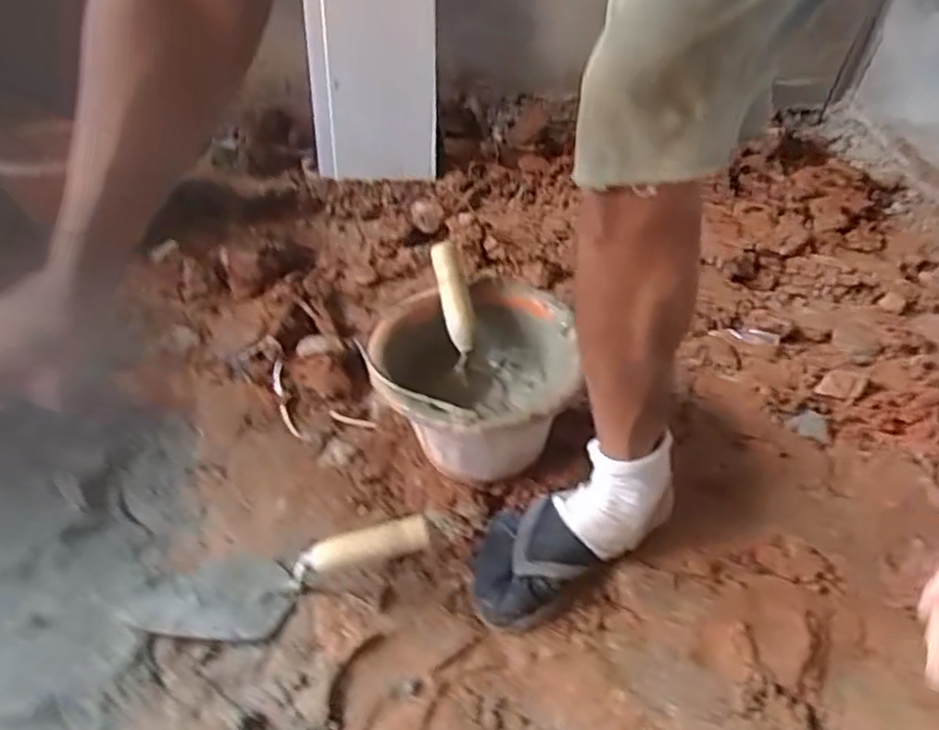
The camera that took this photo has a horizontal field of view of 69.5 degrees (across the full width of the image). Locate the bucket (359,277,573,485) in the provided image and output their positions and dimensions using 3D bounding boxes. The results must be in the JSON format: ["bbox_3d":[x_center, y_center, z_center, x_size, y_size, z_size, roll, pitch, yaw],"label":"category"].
[{"bbox_3d":[0.013,0.023,0.831,0.242,0.163,0.263,33,49,30],"label":"bucket"}]

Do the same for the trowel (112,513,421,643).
[{"bbox_3d":[-0.186,0.213,0.682,0.305,0.062,0.096,-19,43,0],"label":"trowel"}]

